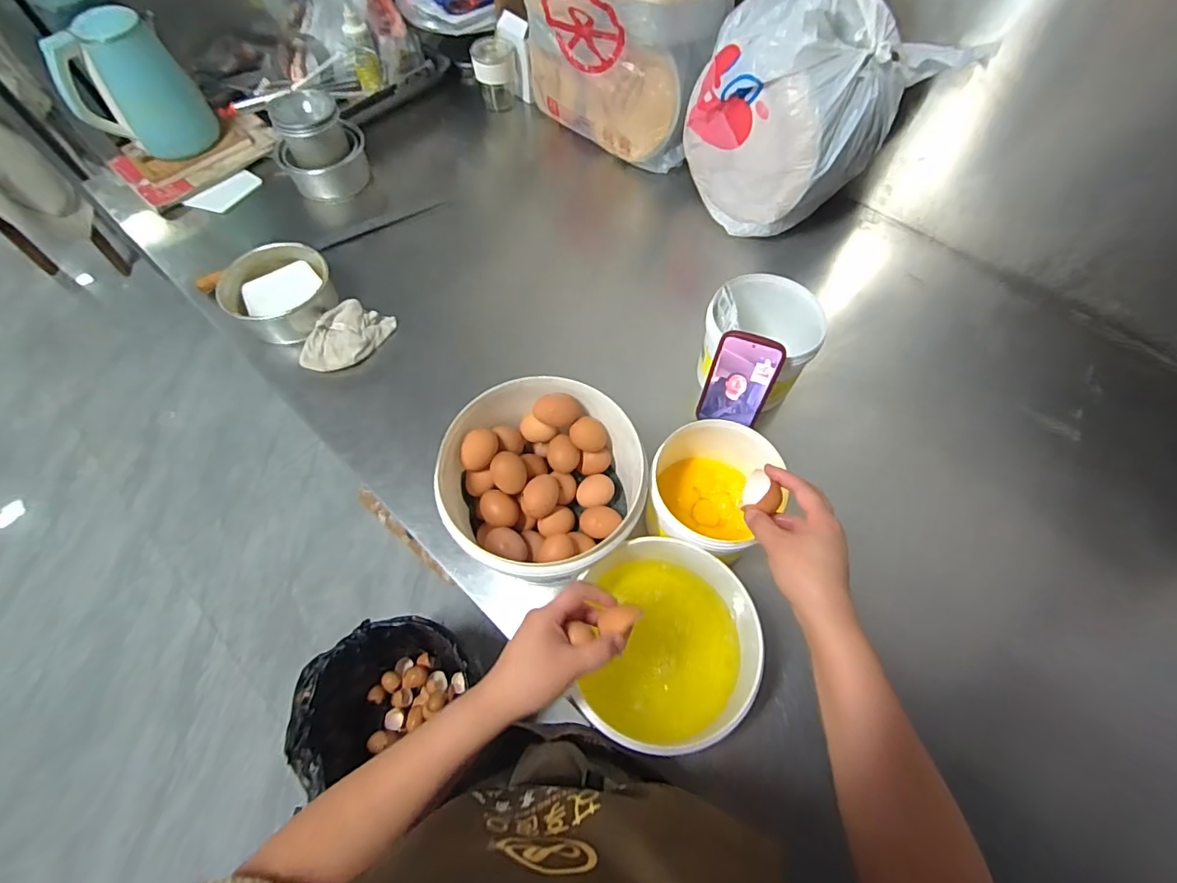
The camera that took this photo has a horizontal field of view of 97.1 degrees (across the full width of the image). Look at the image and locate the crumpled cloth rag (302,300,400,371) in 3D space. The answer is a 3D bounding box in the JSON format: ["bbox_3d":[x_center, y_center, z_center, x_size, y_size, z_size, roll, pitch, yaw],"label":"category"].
[{"bbox_3d":[-0.385,-0.167,0.825,0.086,0.045,0.150,34,68,17],"label":"crumpled cloth rag"}]

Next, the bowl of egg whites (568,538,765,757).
[{"bbox_3d":[0.080,0.225,0.572,0.185,0.097,0.193,0,63,1],"label":"bowl of egg whites"}]

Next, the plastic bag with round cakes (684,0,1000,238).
[{"bbox_3d":[0.333,-0.533,0.844,0.347,0.299,0.213,34,68,17],"label":"plastic bag with round cakes"}]

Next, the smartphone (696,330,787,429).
[{"bbox_3d":[0.201,-0.077,0.693,0.082,0.151,0.009,20,51,11],"label":"smartphone"}]

